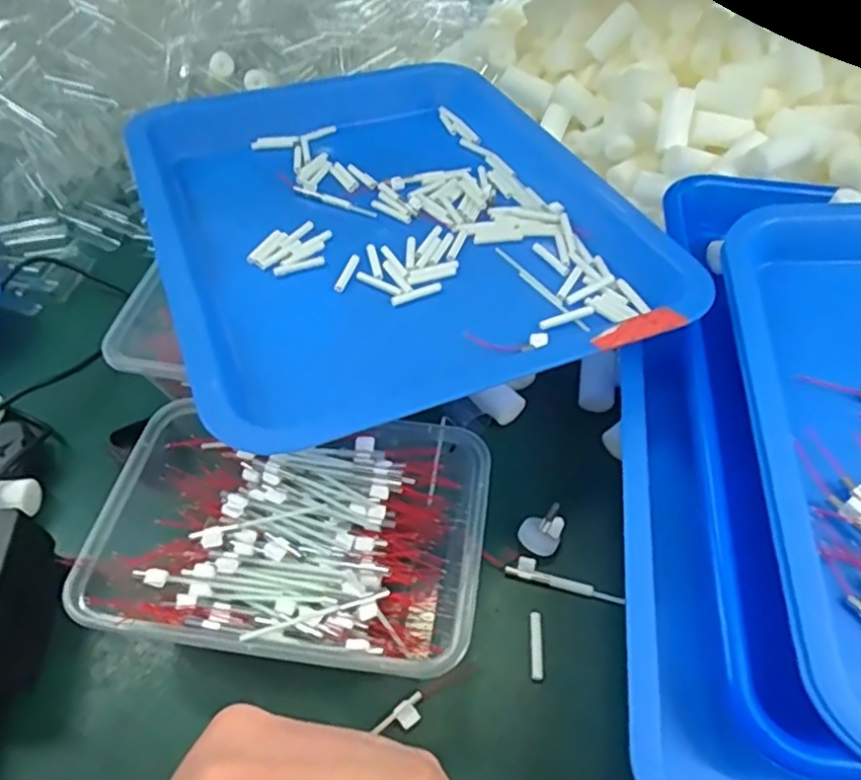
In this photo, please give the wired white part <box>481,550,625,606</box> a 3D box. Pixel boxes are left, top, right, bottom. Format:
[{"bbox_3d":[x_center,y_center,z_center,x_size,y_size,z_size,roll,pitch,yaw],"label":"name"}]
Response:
[{"bbox_3d":[0.062,0.094,0.334,0.070,0.004,0.010,14,54,12],"label":"wired white part"}]

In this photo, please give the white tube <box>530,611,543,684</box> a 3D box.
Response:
[{"bbox_3d":[0.051,0.122,0.314,0.005,0.004,0.032,2,52,3],"label":"white tube"}]

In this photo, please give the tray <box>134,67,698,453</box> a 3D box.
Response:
[{"bbox_3d":[-0.029,-0.136,0.419,0.280,0.031,0.371,-18,53,-12],"label":"tray"}]

